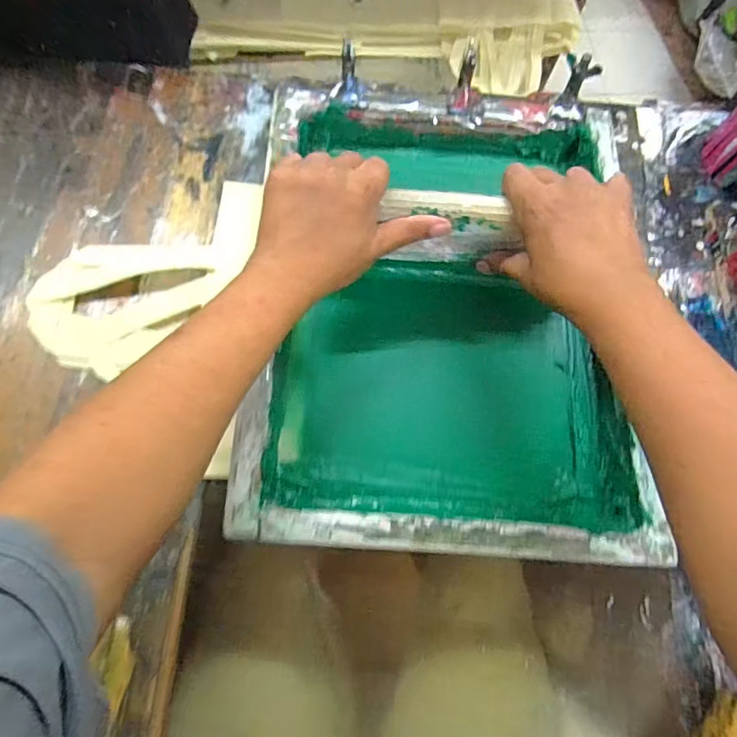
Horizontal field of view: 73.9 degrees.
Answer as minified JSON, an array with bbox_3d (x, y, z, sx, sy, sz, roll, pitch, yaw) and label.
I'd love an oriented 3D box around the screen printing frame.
[{"bbox_3d":[0.071,-0.057,0.459,0.340,0.043,0.429,2,70,-1],"label":"screen printing frame"}]

